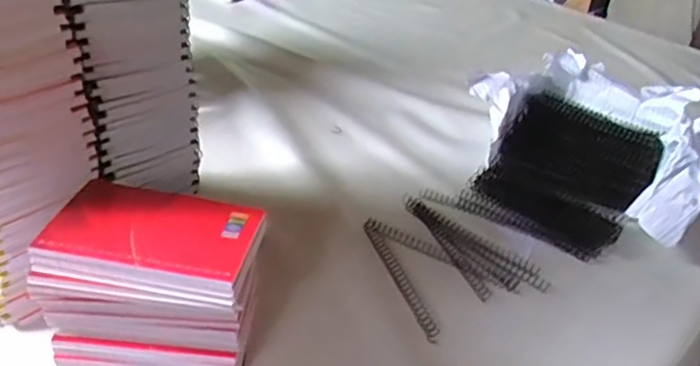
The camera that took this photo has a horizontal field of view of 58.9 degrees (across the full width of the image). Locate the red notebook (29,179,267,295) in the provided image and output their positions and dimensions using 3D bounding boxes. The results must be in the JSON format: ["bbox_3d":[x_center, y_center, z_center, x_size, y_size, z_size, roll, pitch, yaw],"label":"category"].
[{"bbox_3d":[-0.130,0.033,0.420,0.131,0.012,0.084,10,34,3],"label":"red notebook"}]

